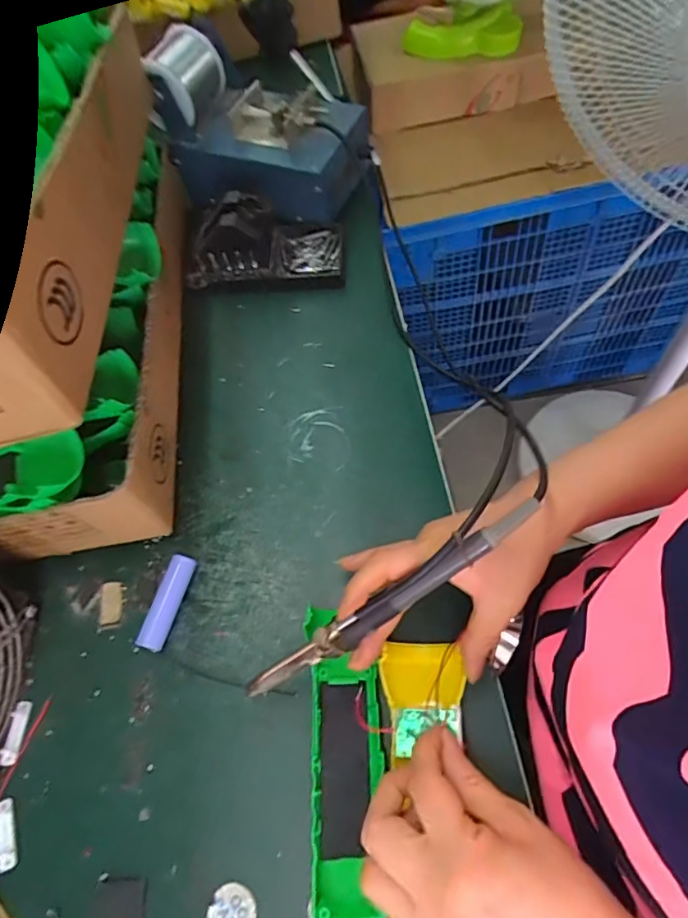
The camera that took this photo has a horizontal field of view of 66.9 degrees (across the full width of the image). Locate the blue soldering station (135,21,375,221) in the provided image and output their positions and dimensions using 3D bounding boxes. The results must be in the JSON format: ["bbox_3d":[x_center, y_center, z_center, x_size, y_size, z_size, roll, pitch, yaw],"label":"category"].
[{"bbox_3d":[-0.082,-0.327,0.526,0.211,0.127,0.105,19,67,15],"label":"blue soldering station"}]

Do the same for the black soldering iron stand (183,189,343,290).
[{"bbox_3d":[-0.077,-0.215,0.502,0.147,0.069,0.081,-4,63,5],"label":"black soldering iron stand"}]

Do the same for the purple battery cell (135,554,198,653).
[{"bbox_3d":[-0.125,0.103,0.373,0.018,0.018,0.065,13,65,13],"label":"purple battery cell"}]

